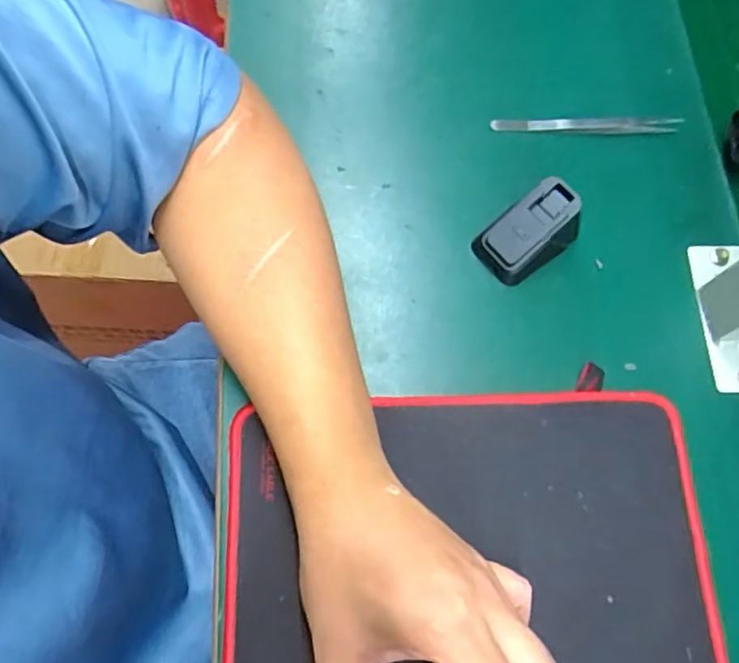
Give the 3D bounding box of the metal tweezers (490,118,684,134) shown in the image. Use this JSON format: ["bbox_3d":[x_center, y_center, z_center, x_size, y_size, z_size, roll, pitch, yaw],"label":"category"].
[{"bbox_3d":[0.155,-0.149,0.449,0.131,0.007,0.011,2,72,1],"label":"metal tweezers"}]

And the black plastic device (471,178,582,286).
[{"bbox_3d":[0.104,-0.066,0.405,0.063,0.038,0.043,-34,75,-10],"label":"black plastic device"}]

